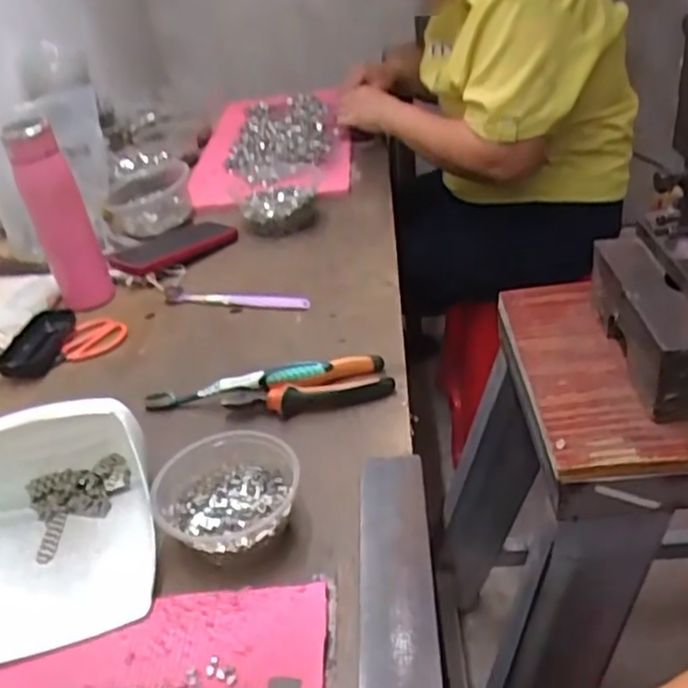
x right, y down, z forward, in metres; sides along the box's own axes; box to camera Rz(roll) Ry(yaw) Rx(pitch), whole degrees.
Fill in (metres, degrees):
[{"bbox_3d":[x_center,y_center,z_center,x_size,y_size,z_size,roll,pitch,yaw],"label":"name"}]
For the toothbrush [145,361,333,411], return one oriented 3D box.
[{"bbox_3d":[-0.102,0.038,0.651,0.183,0.018,0.011,-13,32,14],"label":"toothbrush"}]

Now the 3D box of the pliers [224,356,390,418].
[{"bbox_3d":[-0.032,0.042,0.646,0.149,0.030,0.048,-12,34,-10],"label":"pliers"}]

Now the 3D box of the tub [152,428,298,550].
[{"bbox_3d":[-0.084,0.116,0.519,0.103,0.048,0.094,-4,34,3],"label":"tub"}]

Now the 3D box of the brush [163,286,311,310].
[{"bbox_3d":[-0.133,-0.058,0.828,0.190,0.008,0.017,7,36,19],"label":"brush"}]

